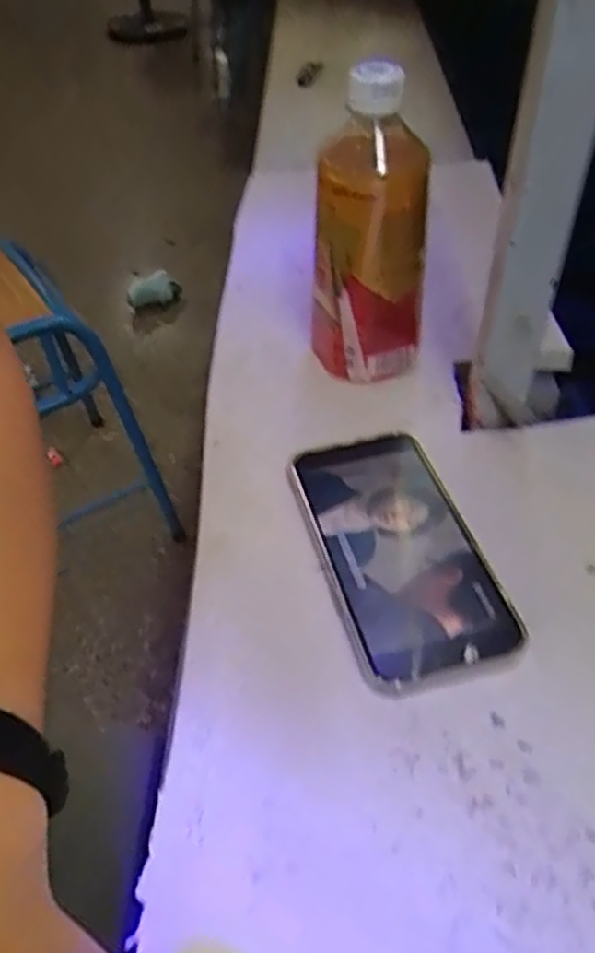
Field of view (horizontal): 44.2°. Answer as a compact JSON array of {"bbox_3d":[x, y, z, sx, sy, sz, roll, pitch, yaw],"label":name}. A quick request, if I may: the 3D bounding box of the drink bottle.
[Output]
[{"bbox_3d":[0.044,-0.141,0.452,0.068,0.187,0.054,2,46,4],"label":"drink bottle"}]

